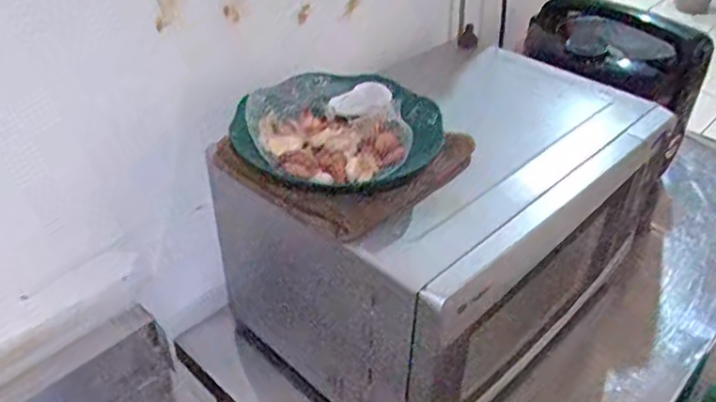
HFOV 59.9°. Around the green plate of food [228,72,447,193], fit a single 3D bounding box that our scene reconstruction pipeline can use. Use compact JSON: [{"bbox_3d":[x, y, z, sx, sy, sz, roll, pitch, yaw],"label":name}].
[{"bbox_3d":[-0.025,-0.070,0.636,0.202,0.044,0.185,-23,44,-27],"label":"green plate of food"}]

